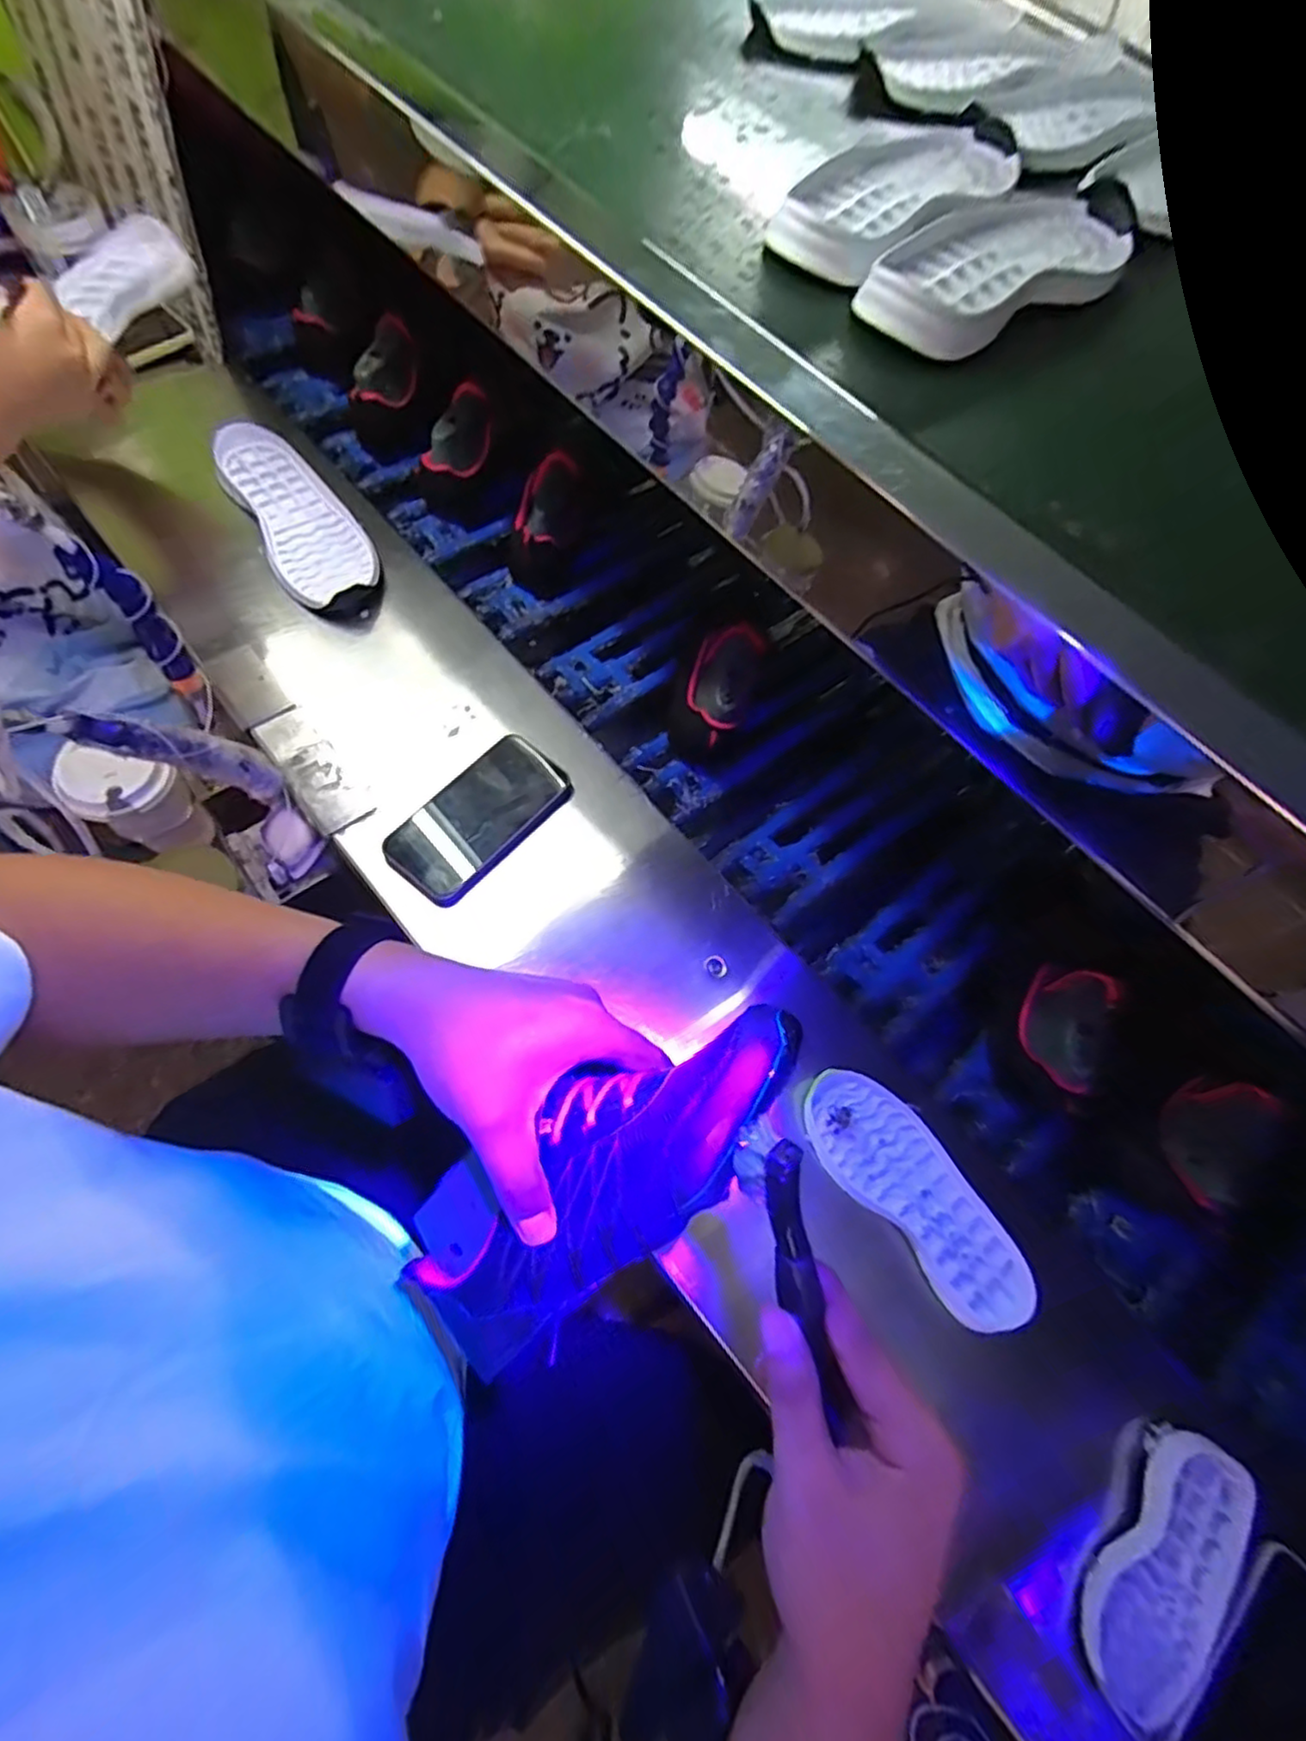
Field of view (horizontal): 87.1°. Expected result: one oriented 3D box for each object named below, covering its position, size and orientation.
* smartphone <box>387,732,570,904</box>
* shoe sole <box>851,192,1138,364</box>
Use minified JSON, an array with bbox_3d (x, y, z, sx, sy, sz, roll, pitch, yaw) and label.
[{"bbox_3d":[-0.149,-0.048,0.601,0.080,0.019,0.166,40,66,6],"label":"smartphone"},{"bbox_3d":[0.225,-0.388,0.432,0.257,0.031,0.096,-41,76,-17],"label":"shoe sole"}]

